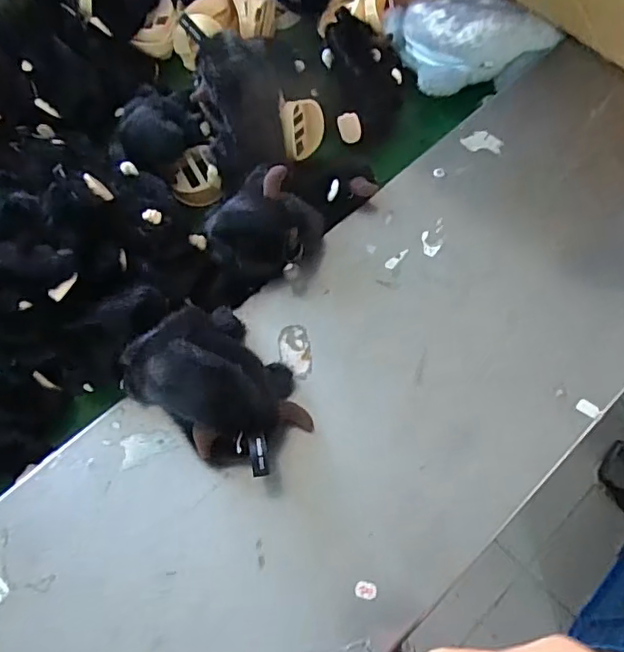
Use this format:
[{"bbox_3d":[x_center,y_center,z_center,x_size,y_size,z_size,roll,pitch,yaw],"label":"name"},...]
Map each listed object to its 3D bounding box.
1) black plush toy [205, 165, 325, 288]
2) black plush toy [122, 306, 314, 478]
[{"bbox_3d":[-0.038,-0.078,0.431,0.089,0.055,0.079,-7,63,0],"label":"black plush toy"},{"bbox_3d":[-0.060,0.040,0.374,0.125,0.043,0.088,40,72,21],"label":"black plush toy"}]

